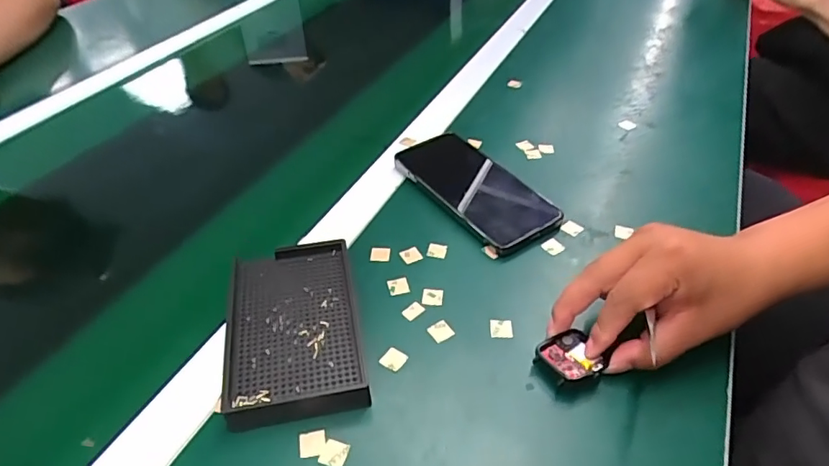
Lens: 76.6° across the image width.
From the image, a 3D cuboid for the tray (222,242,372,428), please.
[{"bbox_3d":[-0.086,0.066,0.374,0.090,0.025,0.135,-9,43,-8],"label":"tray"}]

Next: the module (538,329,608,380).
[{"bbox_3d":[0.106,0.085,0.357,0.036,0.010,0.037,-15,44,-14],"label":"module"}]

